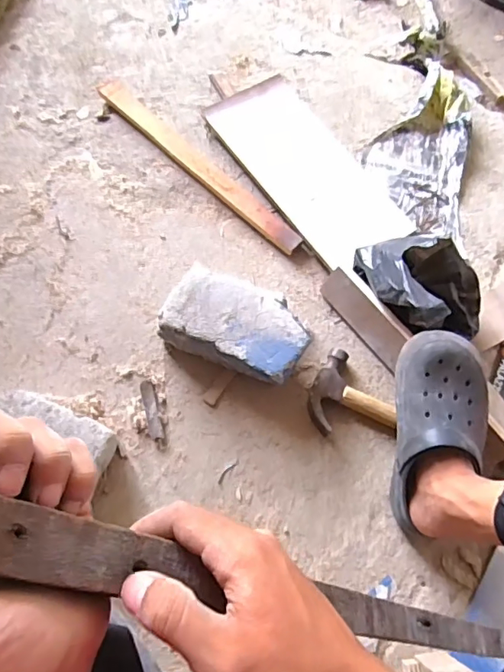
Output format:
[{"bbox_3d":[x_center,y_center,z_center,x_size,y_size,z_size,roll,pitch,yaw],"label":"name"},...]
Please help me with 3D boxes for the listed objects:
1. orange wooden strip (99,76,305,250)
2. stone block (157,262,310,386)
[{"bbox_3d":[-0.101,-0.303,0.901,0.041,0.021,0.475,-42,75,-16],"label":"orange wooden strip"},{"bbox_3d":[-0.022,-0.015,0.762,0.209,0.086,0.122,26,71,8],"label":"stone block"}]

